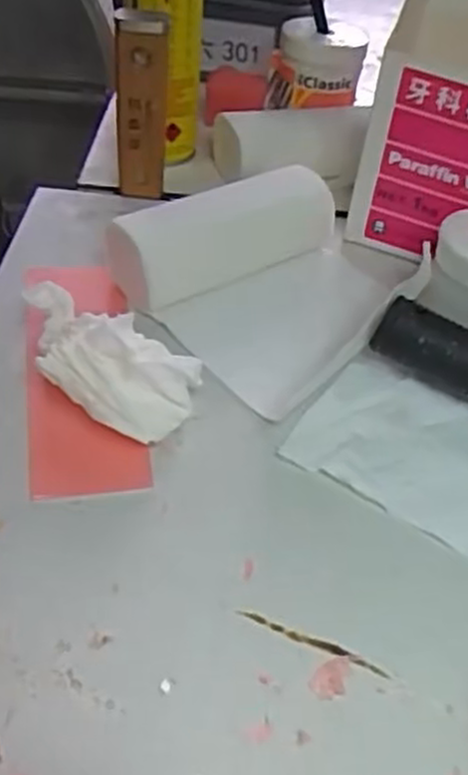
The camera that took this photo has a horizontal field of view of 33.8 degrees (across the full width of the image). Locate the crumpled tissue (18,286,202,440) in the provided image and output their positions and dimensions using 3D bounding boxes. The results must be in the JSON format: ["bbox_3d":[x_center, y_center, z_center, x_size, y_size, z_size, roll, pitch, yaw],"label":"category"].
[{"bbox_3d":[-0.057,-0.015,0.312,0.085,0.029,0.035,36,52,13],"label":"crumpled tissue"}]

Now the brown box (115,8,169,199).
[{"bbox_3d":[-0.048,-0.143,0.403,0.026,0.103,0.015,-2,45,-9],"label":"brown box"}]

